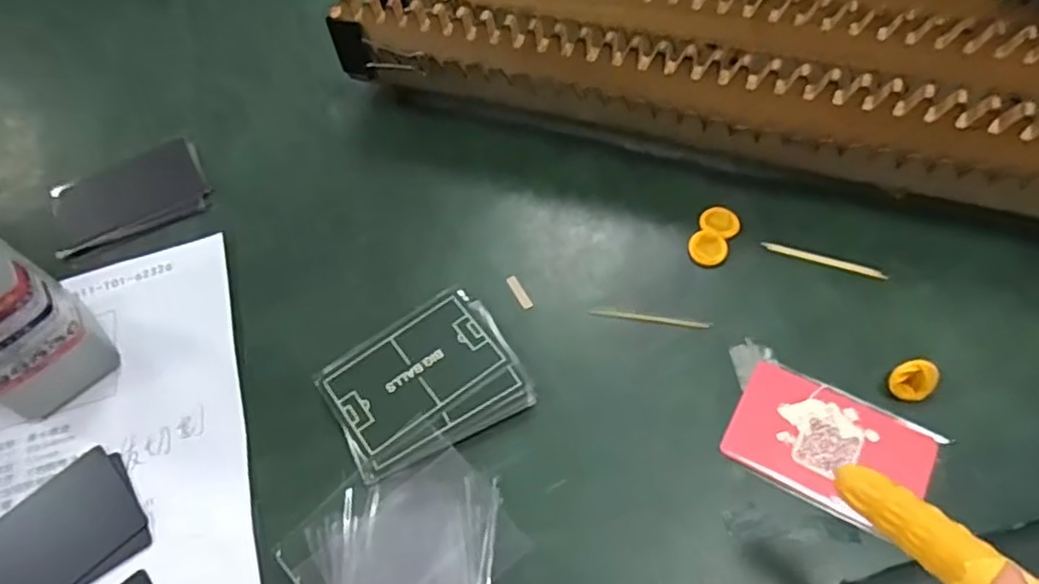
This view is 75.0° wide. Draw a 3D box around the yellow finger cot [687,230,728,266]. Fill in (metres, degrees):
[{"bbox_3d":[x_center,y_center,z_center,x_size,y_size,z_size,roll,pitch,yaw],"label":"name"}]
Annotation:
[{"bbox_3d":[0.103,-0.024,0.372,0.021,0.004,0.020,-1,76,3],"label":"yellow finger cot"}]

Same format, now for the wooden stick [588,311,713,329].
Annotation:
[{"bbox_3d":[0.068,0.013,0.354,0.061,0.004,0.004,6,60,8],"label":"wooden stick"}]

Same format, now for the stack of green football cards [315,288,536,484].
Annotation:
[{"bbox_3d":[-0.048,0.044,0.340,0.090,0.008,0.075,-27,61,-11],"label":"stack of green football cards"}]

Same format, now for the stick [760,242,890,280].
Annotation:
[{"bbox_3d":[0.164,-0.017,0.366,0.063,0.005,0.005,19,63,15],"label":"stick"}]

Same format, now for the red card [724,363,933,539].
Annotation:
[{"bbox_3d":[0.144,0.073,0.316,0.085,0.006,0.058,26,63,19],"label":"red card"}]

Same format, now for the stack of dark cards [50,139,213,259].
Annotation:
[{"bbox_3d":[-0.244,-0.059,0.426,0.091,0.008,0.063,-26,61,-11],"label":"stack of dark cards"}]

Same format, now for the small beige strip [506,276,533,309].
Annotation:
[{"bbox_3d":[0.000,-0.001,0.368,0.006,0.004,0.023,-26,61,-11],"label":"small beige strip"}]

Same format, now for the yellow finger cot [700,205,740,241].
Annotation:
[{"bbox_3d":[0.113,-0.040,0.380,0.021,0.004,0.021,-2,60,3],"label":"yellow finger cot"}]

